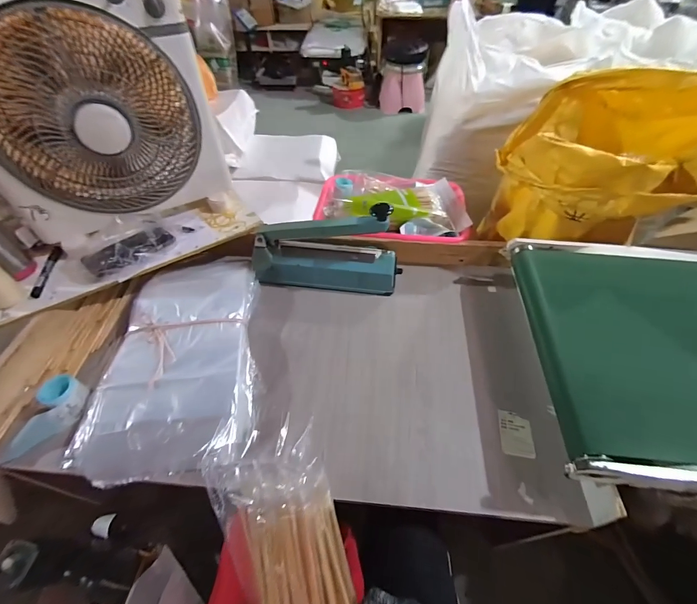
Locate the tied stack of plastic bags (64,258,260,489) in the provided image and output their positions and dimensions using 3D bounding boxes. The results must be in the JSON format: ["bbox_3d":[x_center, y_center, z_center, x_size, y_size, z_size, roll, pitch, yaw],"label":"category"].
[{"bbox_3d":[-0.293,0.070,0.603,0.256,0.058,0.435,-5,50,-5],"label":"tied stack of plastic bags"}]

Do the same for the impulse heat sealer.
[{"bbox_3d":[-0.047,-0.118,0.688,0.299,0.163,0.103,5,50,3],"label":"impulse heat sealer"}]

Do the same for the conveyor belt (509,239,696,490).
[{"bbox_3d":[0.630,0.072,0.500,0.668,0.064,0.423,6,50,4],"label":"conveyor belt"}]

